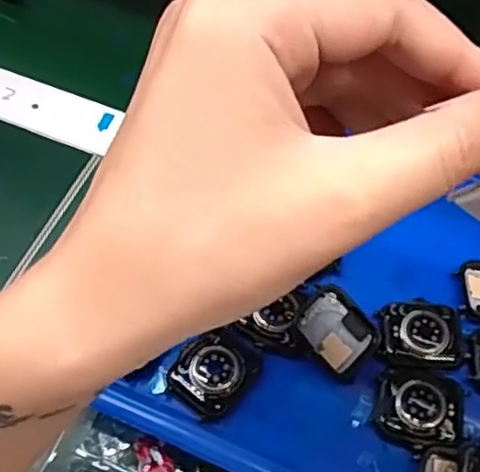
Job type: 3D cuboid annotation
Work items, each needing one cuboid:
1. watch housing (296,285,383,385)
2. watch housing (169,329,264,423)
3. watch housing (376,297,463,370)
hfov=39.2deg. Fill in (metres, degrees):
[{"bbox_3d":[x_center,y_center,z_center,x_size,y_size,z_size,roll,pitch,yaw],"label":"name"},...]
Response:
[{"bbox_3d":[0.051,0.049,0.349,0.041,0.016,0.036,34,61,16],"label":"watch housing"},{"bbox_3d":[-0.012,0.067,0.335,0.035,0.010,0.042,40,63,20],"label":"watch housing"},{"bbox_3d":[0.095,0.050,0.352,0.041,0.009,0.035,3,57,-2],"label":"watch housing"}]

